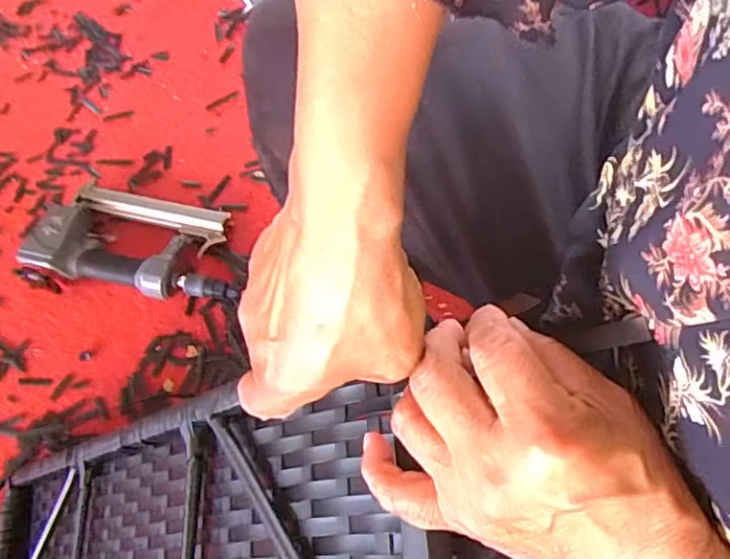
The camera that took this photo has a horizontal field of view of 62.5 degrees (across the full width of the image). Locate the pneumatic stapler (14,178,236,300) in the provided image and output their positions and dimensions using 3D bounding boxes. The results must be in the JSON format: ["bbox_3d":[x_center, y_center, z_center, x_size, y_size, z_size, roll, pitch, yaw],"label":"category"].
[{"bbox_3d":[-0.298,-0.055,0.798,0.272,0.061,0.159,2,66,4],"label":"pneumatic stapler"}]

